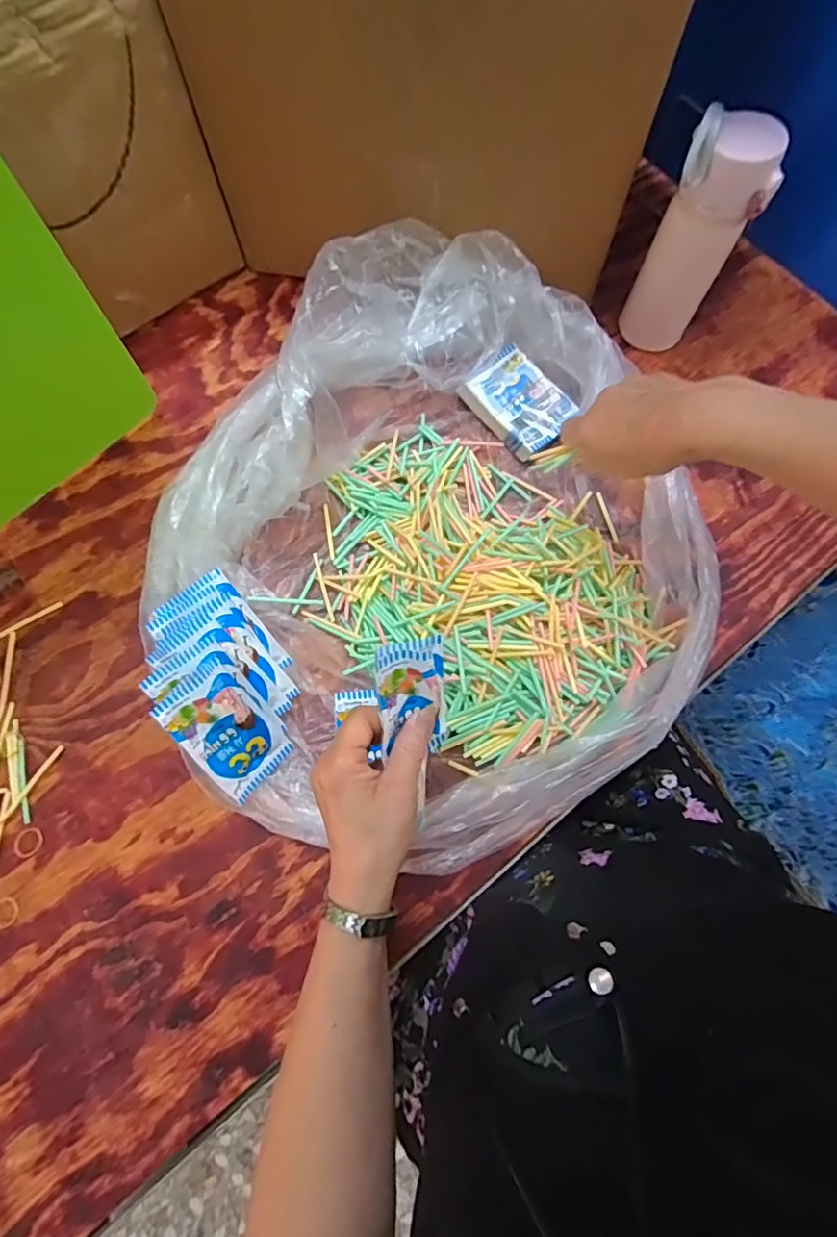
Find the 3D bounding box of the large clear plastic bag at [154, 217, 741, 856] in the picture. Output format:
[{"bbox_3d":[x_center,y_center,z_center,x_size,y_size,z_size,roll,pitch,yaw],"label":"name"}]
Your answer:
[{"bbox_3d":[-0.006,-0.078,0.490,0.478,0.106,0.519,-25,77,-8],"label":"large clear plastic bag"}]

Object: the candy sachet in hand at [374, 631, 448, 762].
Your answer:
[{"bbox_3d":[-0.005,0.052,0.362,0.049,0.013,0.077,-9,112,-25],"label":"candy sachet in hand"}]

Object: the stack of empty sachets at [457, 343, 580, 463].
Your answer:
[{"bbox_3d":[0.102,-0.215,0.565,0.071,0.027,0.103,-39,77,-10],"label":"stack of empty sachets"}]

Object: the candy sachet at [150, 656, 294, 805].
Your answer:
[{"bbox_3d":[-0.150,0.090,0.451,0.066,0.013,0.102,-47,116,-30],"label":"candy sachet"}]

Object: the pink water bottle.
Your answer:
[{"bbox_3d":[0.255,-0.346,0.525,0.075,0.195,0.064,38,77,10],"label":"pink water bottle"}]

